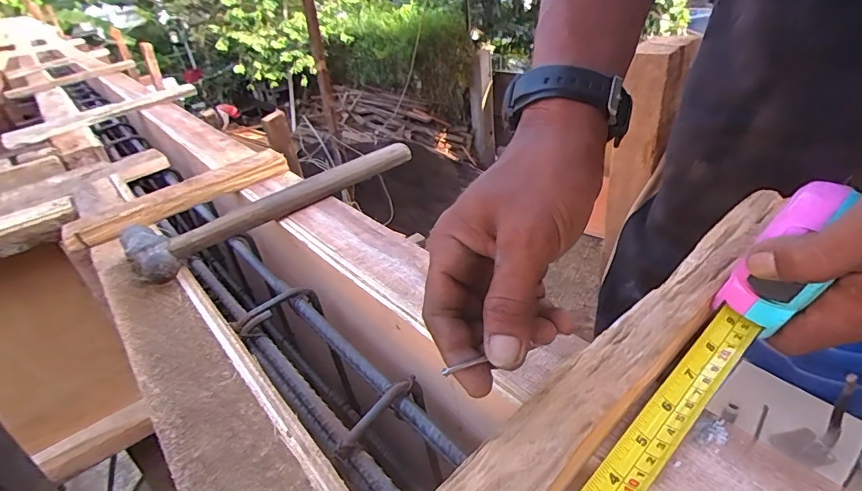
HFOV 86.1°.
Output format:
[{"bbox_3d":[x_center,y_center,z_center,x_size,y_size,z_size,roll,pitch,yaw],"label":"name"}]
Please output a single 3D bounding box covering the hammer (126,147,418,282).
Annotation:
[{"bbox_3d":[-0.165,-0.058,0.502,0.087,0.031,0.316,20,42,35],"label":"hammer"}]

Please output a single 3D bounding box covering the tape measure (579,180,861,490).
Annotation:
[{"bbox_3d":[0.118,0.076,0.223,0.272,0.065,0.034,-42,44,-19],"label":"tape measure"}]

